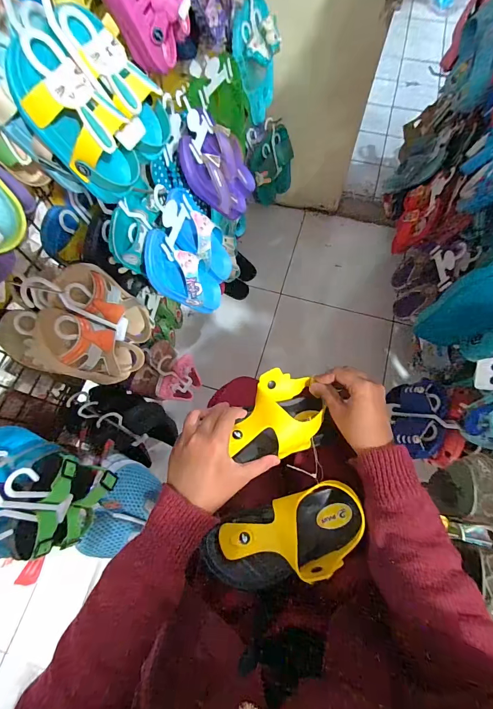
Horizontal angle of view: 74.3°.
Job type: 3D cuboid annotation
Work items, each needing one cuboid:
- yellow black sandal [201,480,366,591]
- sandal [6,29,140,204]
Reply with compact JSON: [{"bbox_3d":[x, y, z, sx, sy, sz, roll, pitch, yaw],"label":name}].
[{"bbox_3d":[0.046,0.202,0.358,0.182,0.054,0.076,-21,70,-6],"label":"yellow black sandal"},{"bbox_3d":[-0.145,-0.206,0.296,0.041,0.129,0.063,25,70,37],"label":"sandal"}]

